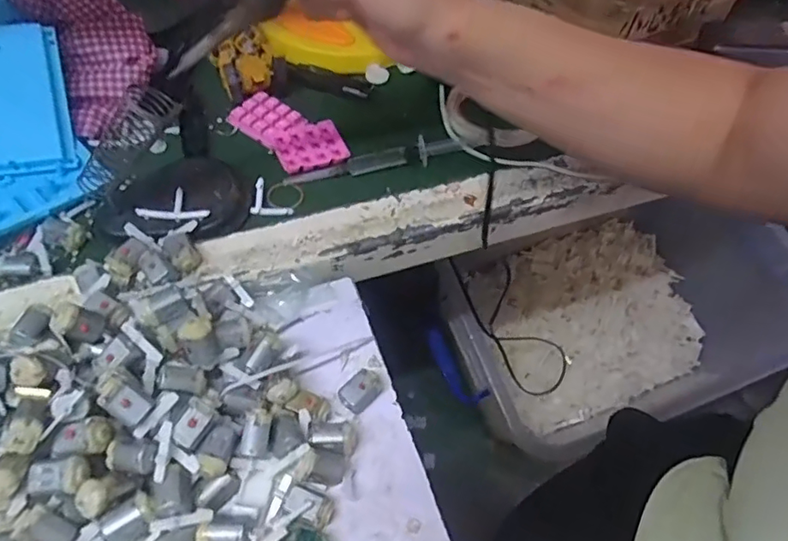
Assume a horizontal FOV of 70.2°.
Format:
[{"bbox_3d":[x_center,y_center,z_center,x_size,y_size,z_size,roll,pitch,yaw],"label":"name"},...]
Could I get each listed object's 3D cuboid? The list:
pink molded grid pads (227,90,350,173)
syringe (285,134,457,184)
[{"bbox_3d":[-0.094,-0.126,0.509,0.060,0.009,0.113,-37,65,-26],"label":"pink molded grid pads"},{"bbox_3d":[-0.016,-0.096,0.489,0.155,0.020,0.019,-14,57,-14],"label":"syringe"}]

